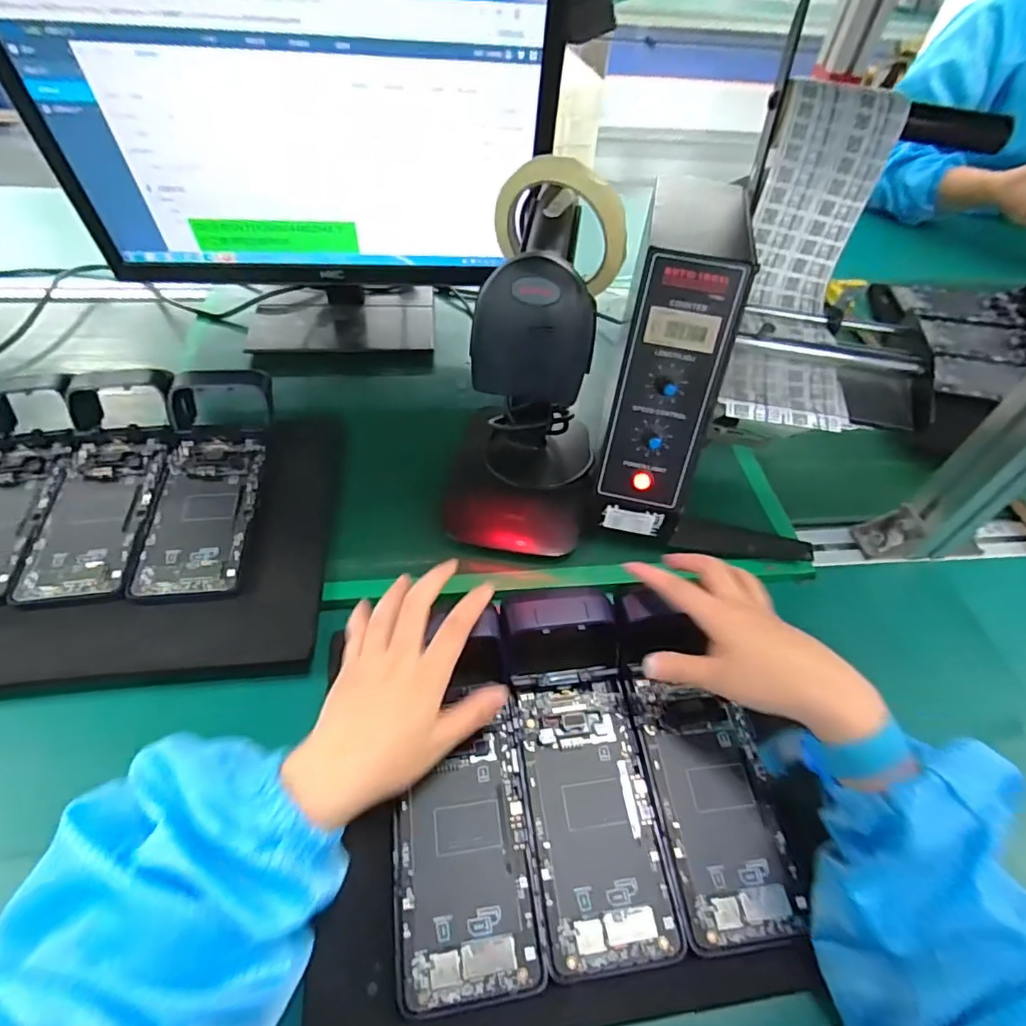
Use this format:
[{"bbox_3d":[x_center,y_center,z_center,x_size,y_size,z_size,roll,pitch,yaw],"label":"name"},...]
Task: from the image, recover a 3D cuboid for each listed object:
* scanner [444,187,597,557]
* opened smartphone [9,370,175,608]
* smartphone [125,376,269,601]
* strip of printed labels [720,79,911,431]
[{"bbox_3d":[0.016,-0.094,0.422,0.113,0.229,0.147,7,54,-1],"label":"scanner"},{"bbox_3d":[-0.341,-0.039,0.464,0.091,0.037,0.243,-2,54,-7],"label":"opened smartphone"},{"bbox_3d":[-0.254,-0.035,0.459,0.082,0.038,0.215,-3,51,-8],"label":"smartphone"},{"bbox_3d":[0.217,-0.181,0.425,0.083,0.062,0.240,9,90,5],"label":"strip of printed labels"}]

